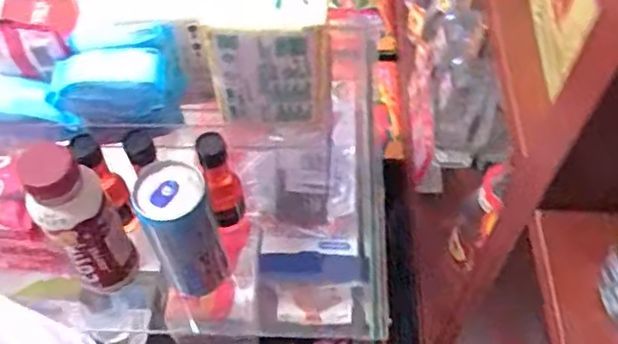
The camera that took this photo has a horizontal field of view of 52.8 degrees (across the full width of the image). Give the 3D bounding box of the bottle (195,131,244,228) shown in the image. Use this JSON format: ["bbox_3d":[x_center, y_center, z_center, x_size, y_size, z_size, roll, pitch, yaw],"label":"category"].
[{"bbox_3d":[-0.077,0.008,0.555,0.031,0.109,0.027,-14,57,-8],"label":"bottle"}]

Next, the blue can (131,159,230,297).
[{"bbox_3d":[-0.103,0.049,0.512,0.051,0.127,0.054,0,57,1],"label":"blue can"}]

